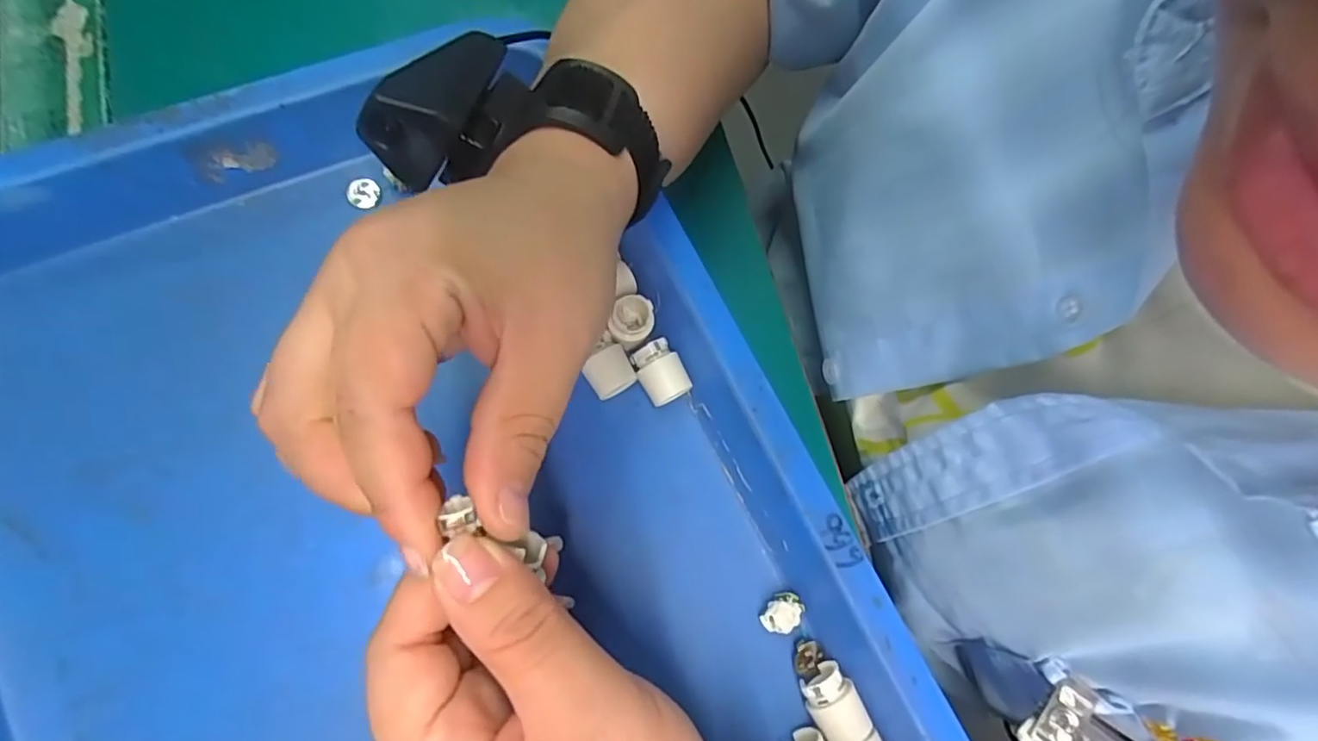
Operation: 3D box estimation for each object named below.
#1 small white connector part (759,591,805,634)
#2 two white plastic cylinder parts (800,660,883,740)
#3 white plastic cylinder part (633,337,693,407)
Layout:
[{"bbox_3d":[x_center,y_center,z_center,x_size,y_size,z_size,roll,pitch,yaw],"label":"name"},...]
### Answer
[{"bbox_3d":[0.053,0.104,0.266,0.014,0.013,0.018,37,74,7],"label":"small white connector part"},{"bbox_3d":[0.078,0.150,0.252,0.020,0.020,0.053,-25,76,-11],"label":"two white plastic cylinder parts"},{"bbox_3d":[0.001,0.002,0.285,0.021,0.018,0.027,-29,77,-12],"label":"white plastic cylinder part"}]

